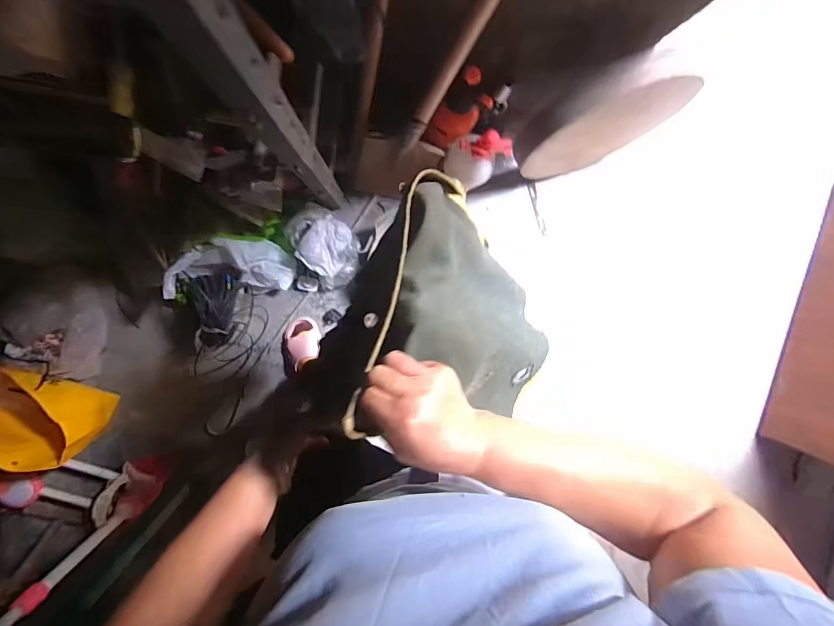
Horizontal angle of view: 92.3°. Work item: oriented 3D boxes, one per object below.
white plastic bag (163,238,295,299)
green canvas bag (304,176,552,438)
[{"bbox_3d":[-0.498,-0.124,1.086,0.327,0.104,0.151,-4,97,-34],"label":"white plastic bag"},{"bbox_3d":[0.025,0.018,0.445,0.233,0.322,0.130,41,134,-22],"label":"green canvas bag"}]

